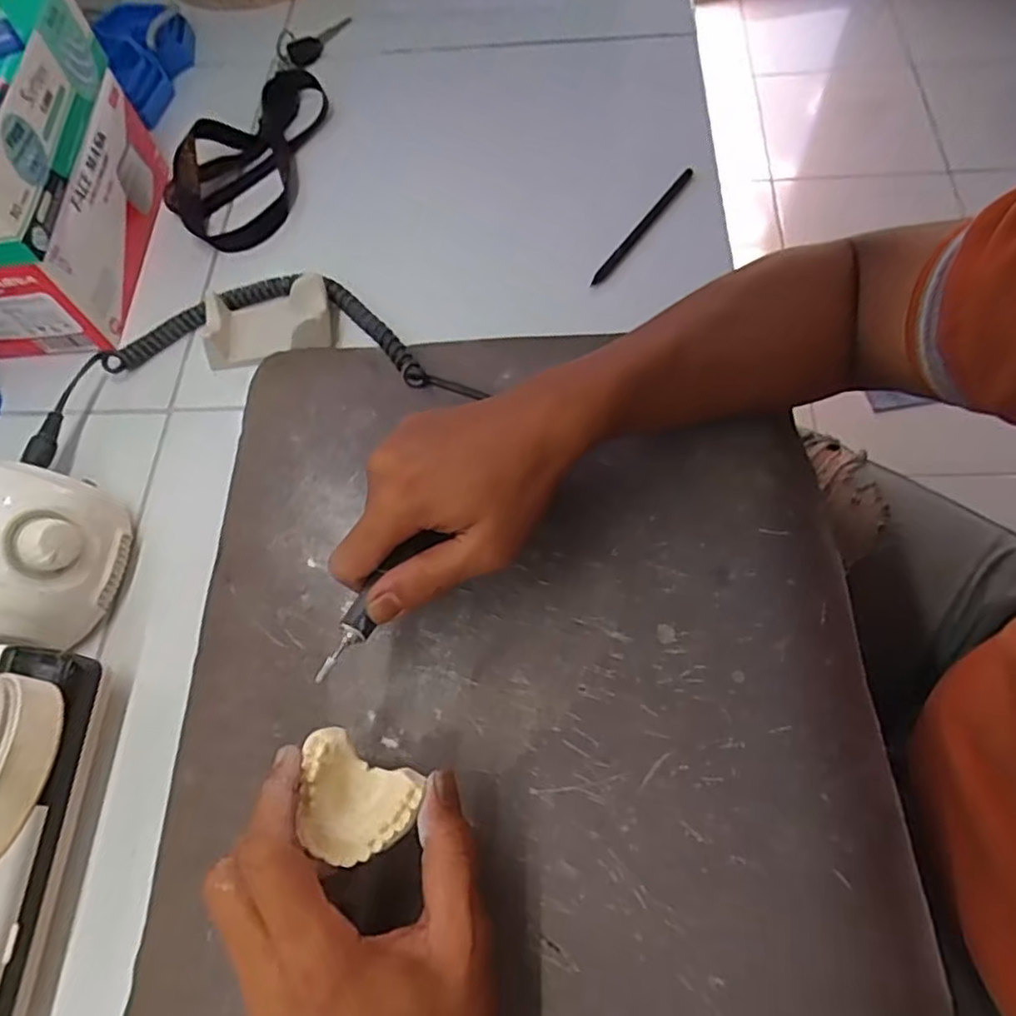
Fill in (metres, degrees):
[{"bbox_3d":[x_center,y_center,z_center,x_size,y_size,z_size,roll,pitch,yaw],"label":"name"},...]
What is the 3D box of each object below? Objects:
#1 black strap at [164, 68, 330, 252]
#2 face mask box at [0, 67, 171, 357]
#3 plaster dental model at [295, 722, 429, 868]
[{"bbox_3d":[-0.214,-0.308,0.562,0.098,0.029,0.202,14,66,12],"label":"black strap"},{"bbox_3d":[-0.342,-0.222,0.500,0.101,0.074,0.197,-2,64,4],"label":"face mask box"},{"bbox_3d":[-0.071,0.133,0.301,0.056,0.022,0.048,27,69,14],"label":"plaster dental model"}]

